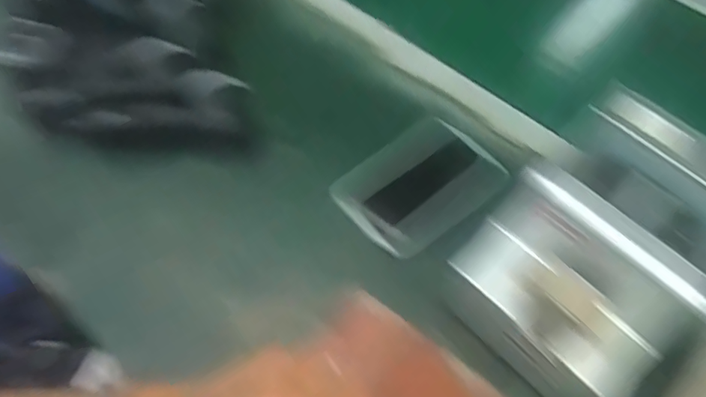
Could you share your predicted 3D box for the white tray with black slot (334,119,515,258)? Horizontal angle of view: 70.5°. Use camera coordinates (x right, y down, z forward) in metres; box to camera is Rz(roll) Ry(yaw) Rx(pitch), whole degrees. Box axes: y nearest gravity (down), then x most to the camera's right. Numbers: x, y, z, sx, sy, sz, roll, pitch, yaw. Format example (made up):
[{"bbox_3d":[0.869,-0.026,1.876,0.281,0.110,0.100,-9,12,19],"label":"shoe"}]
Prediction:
[{"bbox_3d":[0.064,-0.012,0.480,0.148,0.022,0.105,-35,66,-20],"label":"white tray with black slot"}]

